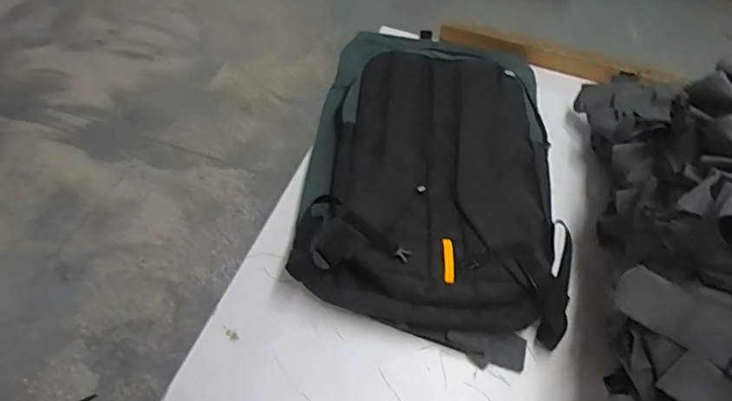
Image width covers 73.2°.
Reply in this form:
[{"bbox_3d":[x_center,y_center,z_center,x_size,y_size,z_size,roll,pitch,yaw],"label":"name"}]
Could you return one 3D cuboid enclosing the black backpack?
[{"bbox_3d":[0.095,-0.039,0.744,0.373,0.091,0.502,10,53,4],"label":"black backpack"}]

